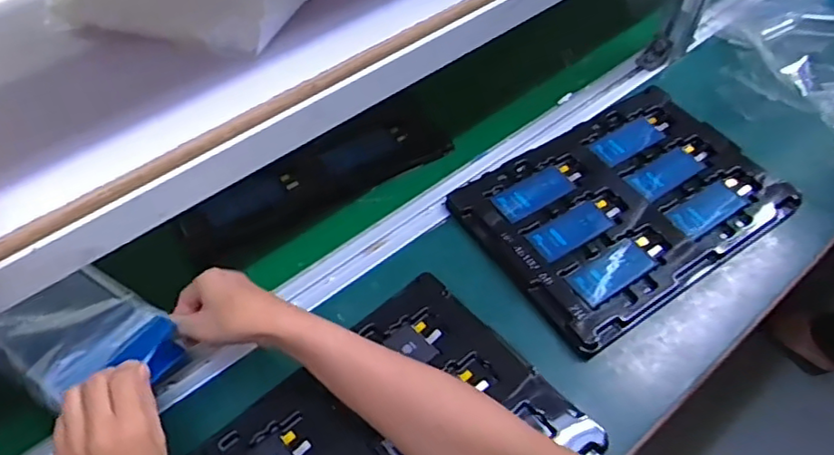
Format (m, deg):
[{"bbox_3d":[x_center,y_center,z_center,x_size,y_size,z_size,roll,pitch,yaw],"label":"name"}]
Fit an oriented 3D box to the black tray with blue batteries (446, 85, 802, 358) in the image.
[{"bbox_3d":[0.235,-0.031,0.704,0.338,0.026,0.232,-28,59,-20],"label":"black tray with blue batteries"}]

